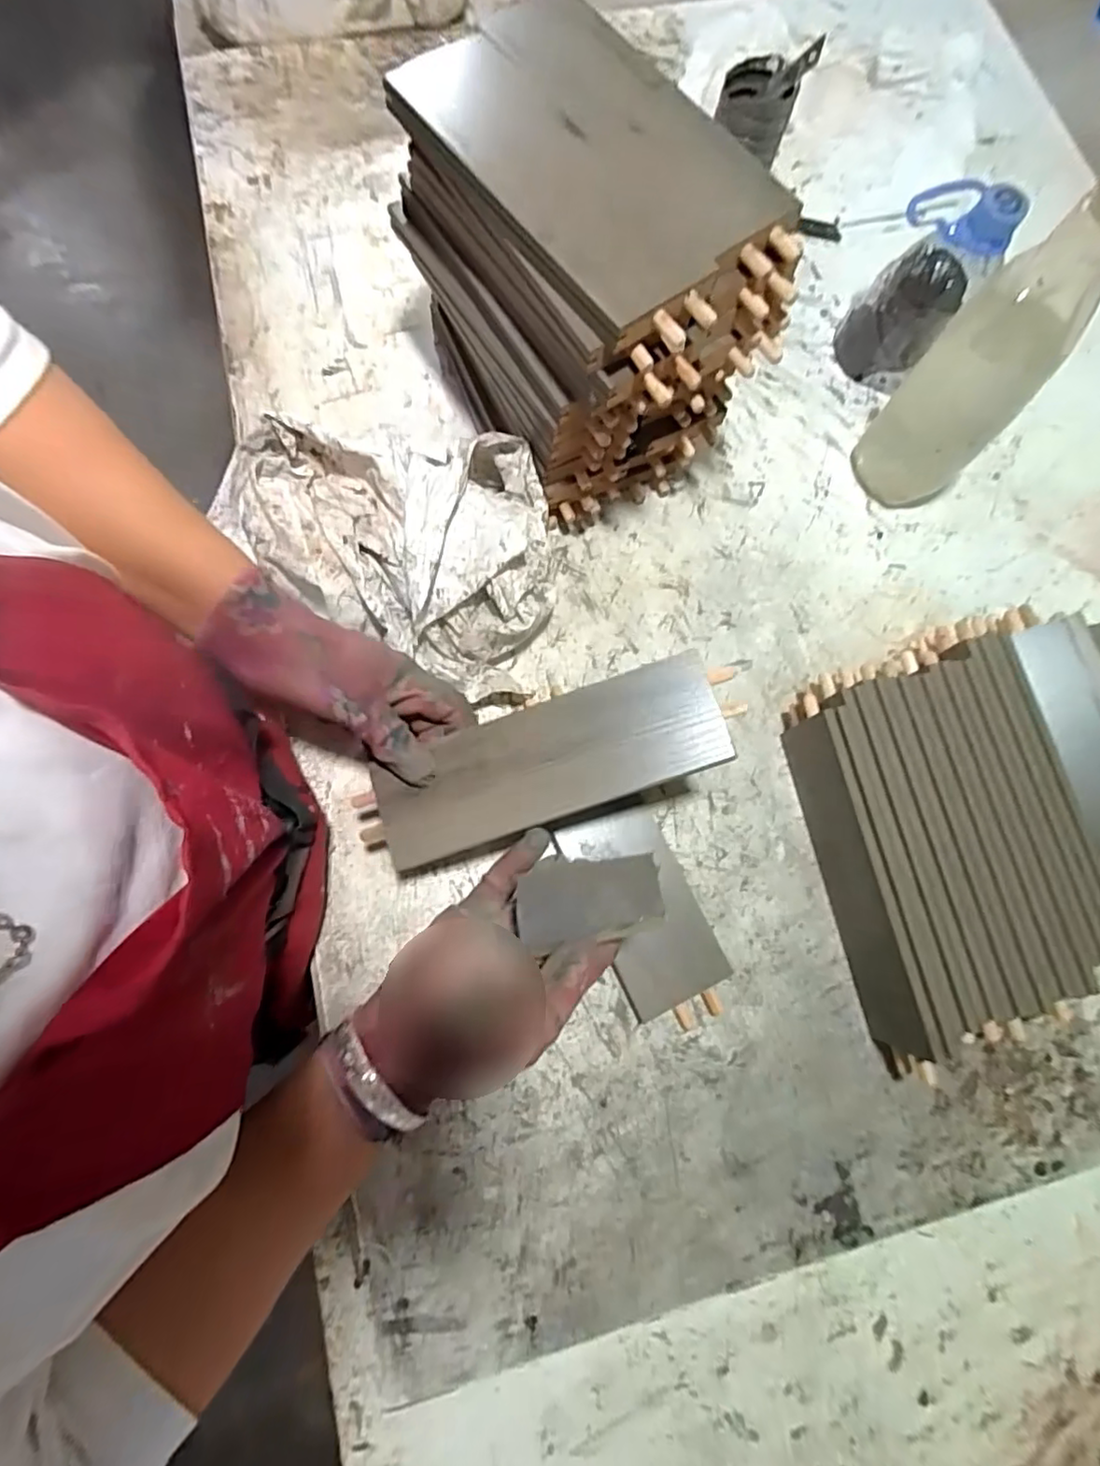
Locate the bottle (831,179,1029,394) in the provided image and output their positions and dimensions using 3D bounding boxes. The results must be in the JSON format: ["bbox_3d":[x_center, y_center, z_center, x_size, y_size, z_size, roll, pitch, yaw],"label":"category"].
[{"bbox_3d":[0.279,-0.334,0.454,0.079,0.126,0.067,34,77,6],"label":"bottle"}]

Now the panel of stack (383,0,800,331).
[{"bbox_3d":[0.023,-0.307,0.316,0.122,0.012,0.200,-36,80,-10],"label":"panel of stack"}]

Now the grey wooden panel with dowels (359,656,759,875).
[{"bbox_3d":[-0.002,0.019,0.344,0.221,0.008,0.068,-21,79,6],"label":"grey wooden panel with dowels"}]

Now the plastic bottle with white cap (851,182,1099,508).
[{"bbox_3d":[0.277,-0.236,0.381,0.070,0.228,0.056,39,78,7],"label":"plastic bottle with white cap"}]

